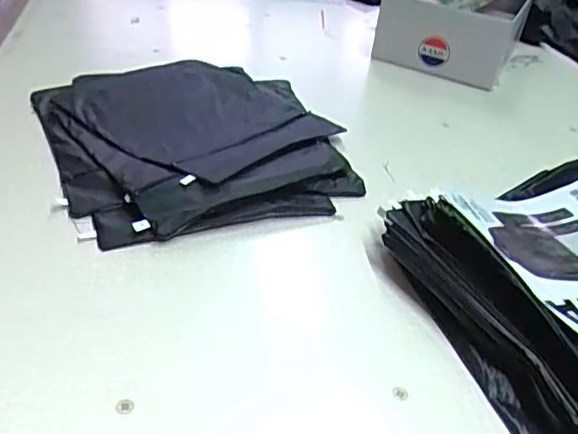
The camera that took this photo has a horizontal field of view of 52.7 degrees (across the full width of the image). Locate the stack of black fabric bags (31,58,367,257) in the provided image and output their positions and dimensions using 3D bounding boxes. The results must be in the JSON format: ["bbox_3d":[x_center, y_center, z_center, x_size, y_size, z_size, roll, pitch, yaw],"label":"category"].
[{"bbox_3d":[-0.124,-0.120,0.783,0.370,0.049,0.417,-12,36,-24],"label":"stack of black fabric bags"}]

